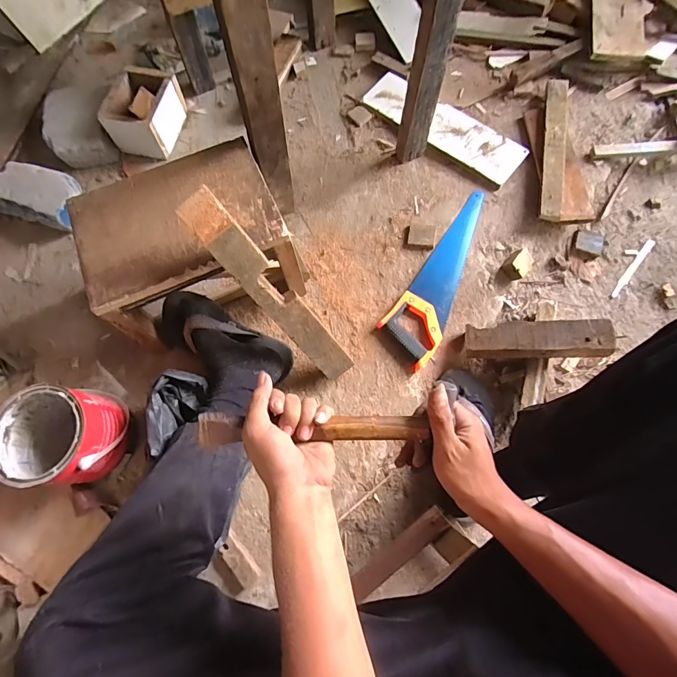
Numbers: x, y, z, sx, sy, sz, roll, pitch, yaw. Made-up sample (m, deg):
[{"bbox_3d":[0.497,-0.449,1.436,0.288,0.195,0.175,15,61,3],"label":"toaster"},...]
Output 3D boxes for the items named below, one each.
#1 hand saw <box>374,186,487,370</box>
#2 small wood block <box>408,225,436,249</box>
[{"bbox_3d":[0.234,-0.138,0.815,0.118,0.027,0.408,34,76,11],"label":"hand saw"},{"bbox_3d":[0.183,-0.223,0.849,0.056,0.020,0.055,9,73,4],"label":"small wood block"}]

